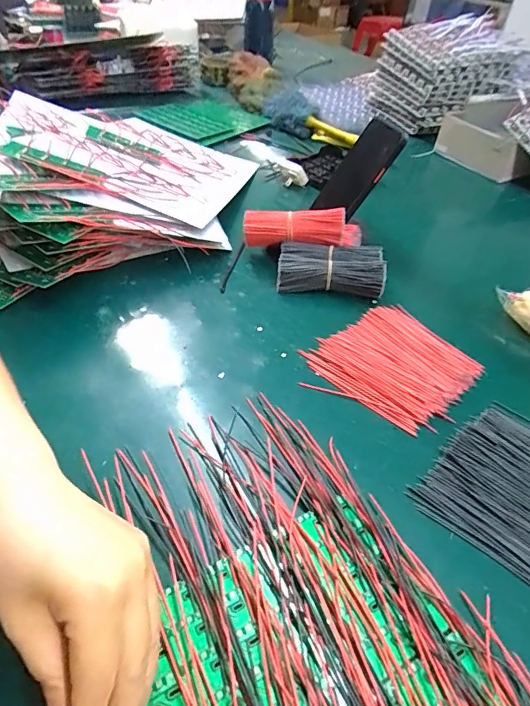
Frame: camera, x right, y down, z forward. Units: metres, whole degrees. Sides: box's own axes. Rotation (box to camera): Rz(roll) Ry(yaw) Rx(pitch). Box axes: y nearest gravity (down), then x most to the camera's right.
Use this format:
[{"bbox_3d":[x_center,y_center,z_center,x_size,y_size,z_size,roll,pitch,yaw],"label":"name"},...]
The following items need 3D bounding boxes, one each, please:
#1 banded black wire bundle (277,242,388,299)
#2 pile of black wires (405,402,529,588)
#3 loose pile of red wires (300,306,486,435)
[{"bbox_3d":[0.077,-0.095,0.509,0.123,0.036,0.070,6,43,1],"label":"banded black wire bundle"},{"bbox_3d":[0.201,0.102,0.334,0.141,0.010,0.123,-32,55,-33],"label":"pile of black wires"},{"bbox_3d":[0.122,0.010,0.423,0.143,0.013,0.127,-27,52,-29],"label":"loose pile of red wires"}]

